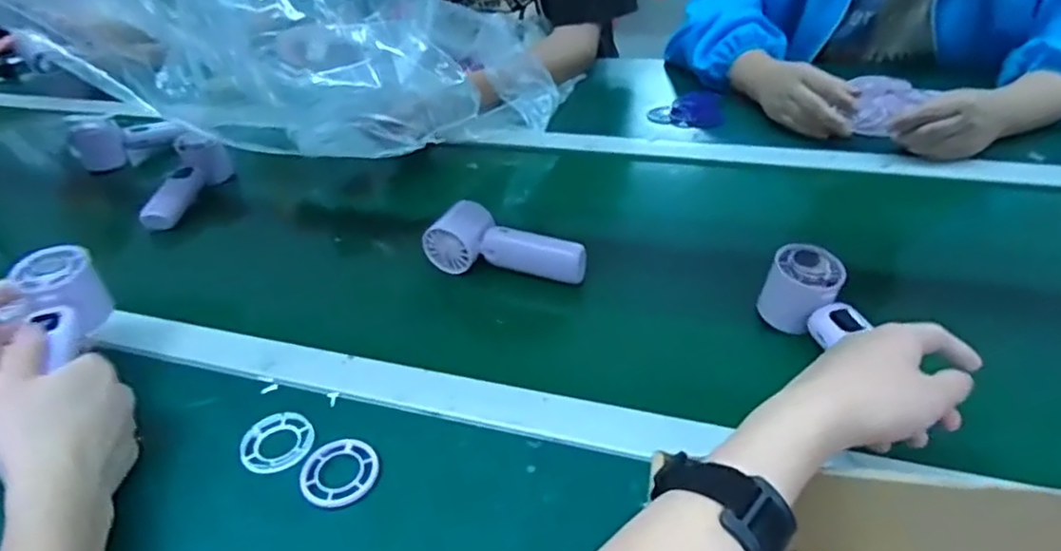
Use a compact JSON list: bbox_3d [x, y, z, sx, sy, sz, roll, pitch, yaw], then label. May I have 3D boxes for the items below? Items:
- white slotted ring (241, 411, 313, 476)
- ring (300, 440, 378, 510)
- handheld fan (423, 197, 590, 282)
[{"bbox_3d":[-0.189,0.124,0.501,0.051,0.007,0.061,-22,40,-19],"label":"white slotted ring"},{"bbox_3d":[-0.135,0.138,0.474,0.053,0.005,0.056,-4,38,3],"label":"ring"},{"bbox_3d":[-0.023,-0.031,0.650,0.157,0.048,0.048,8,40,18],"label":"handheld fan"}]

